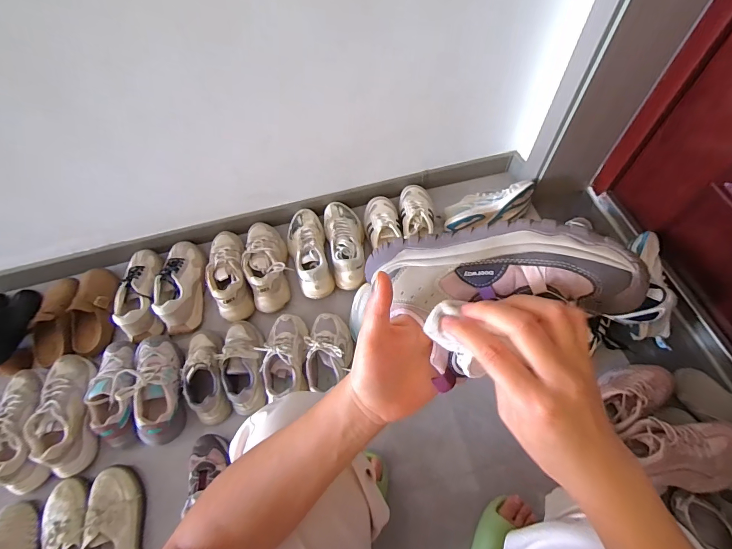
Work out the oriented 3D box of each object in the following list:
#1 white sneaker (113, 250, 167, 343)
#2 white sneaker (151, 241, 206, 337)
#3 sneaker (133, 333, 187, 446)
[{"bbox_3d":[-0.562,0.044,0.946,0.096,0.083,0.240,-7,60,0],"label":"white sneaker"},{"bbox_3d":[-0.470,0.018,0.947,0.095,0.081,0.249,-6,60,0],"label":"white sneaker"},{"bbox_3d":[-0.456,0.239,0.821,0.098,0.095,0.240,-13,61,-4],"label":"sneaker"}]

